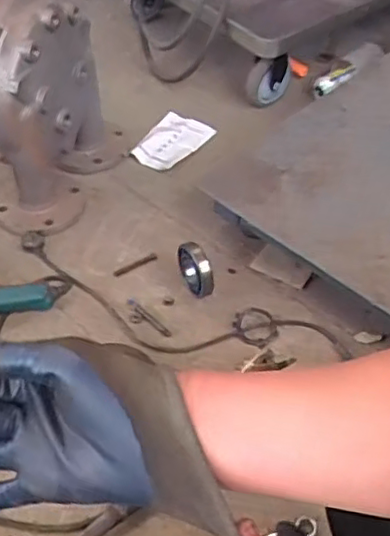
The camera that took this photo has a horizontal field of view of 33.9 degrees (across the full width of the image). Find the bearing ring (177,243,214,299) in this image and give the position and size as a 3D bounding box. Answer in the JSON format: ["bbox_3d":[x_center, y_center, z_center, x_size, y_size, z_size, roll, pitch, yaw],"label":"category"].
[{"bbox_3d":[0.002,0.008,1.114,0.029,0.087,0.086,-20,52,-20],"label":"bearing ring"}]

